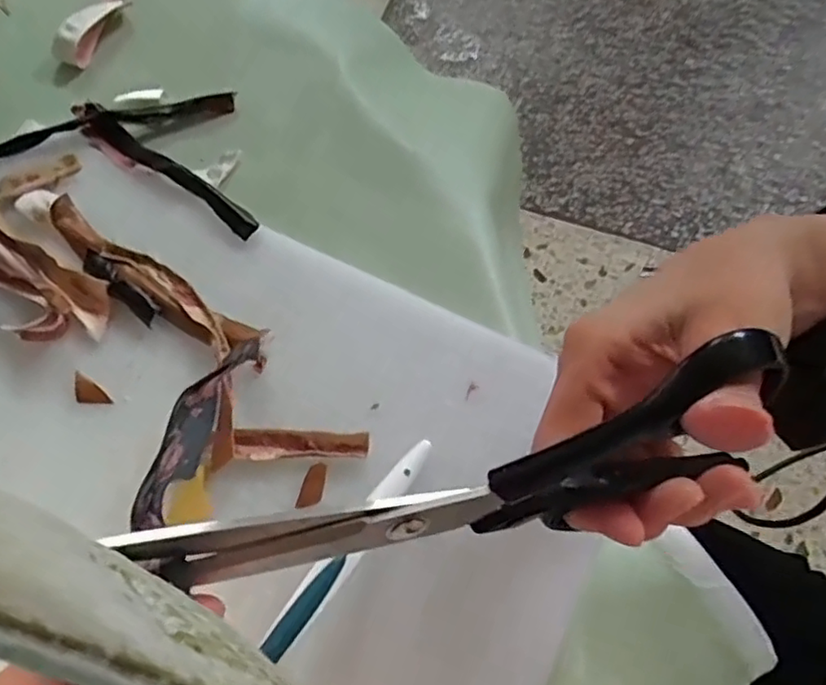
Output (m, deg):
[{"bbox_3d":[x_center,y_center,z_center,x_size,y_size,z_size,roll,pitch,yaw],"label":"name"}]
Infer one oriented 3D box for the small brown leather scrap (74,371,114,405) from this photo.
[{"bbox_3d":[-0.156,0.024,0.308,0.024,0.004,0.011,36,75,14],"label":"small brown leather scrap"}]

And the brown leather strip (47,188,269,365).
[{"bbox_3d":[-0.134,-0.032,0.322,0.138,0.009,0.022,32,74,13],"label":"brown leather strip"}]

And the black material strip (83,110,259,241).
[{"bbox_3d":[-0.133,-0.093,0.346,0.128,0.008,0.014,35,75,14],"label":"black material strip"}]

